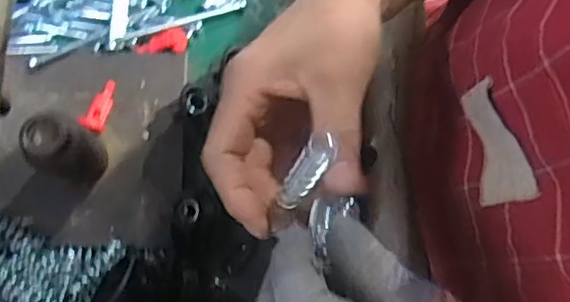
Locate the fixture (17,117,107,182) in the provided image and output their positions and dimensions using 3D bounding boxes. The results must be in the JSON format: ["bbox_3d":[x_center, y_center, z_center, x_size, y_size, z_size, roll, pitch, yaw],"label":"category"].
[{"bbox_3d":[-0.140,0.000,0.388,0.031,0.077,0.035,-27,80,-6],"label":"fixture"}]

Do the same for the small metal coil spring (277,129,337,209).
[{"bbox_3d":[0.008,0.011,0.269,0.014,0.045,0.008,41,45,7],"label":"small metal coil spring"}]

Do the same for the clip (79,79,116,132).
[{"bbox_3d":[-0.132,-0.033,0.426,0.015,0.007,0.042,15,63,3],"label":"clip"}]

